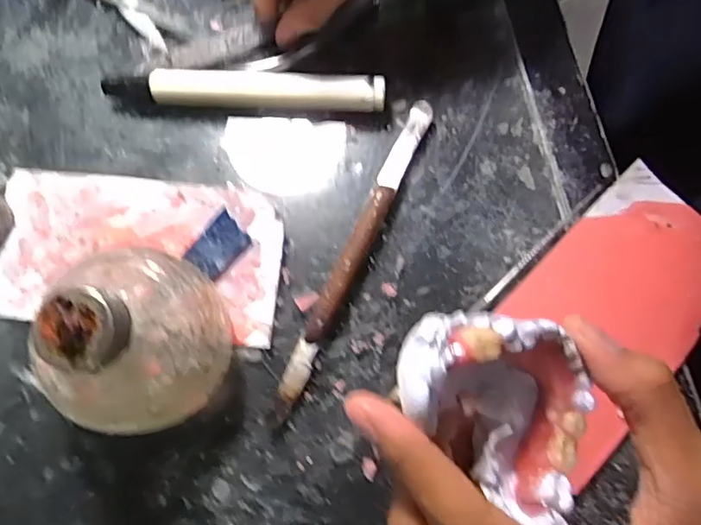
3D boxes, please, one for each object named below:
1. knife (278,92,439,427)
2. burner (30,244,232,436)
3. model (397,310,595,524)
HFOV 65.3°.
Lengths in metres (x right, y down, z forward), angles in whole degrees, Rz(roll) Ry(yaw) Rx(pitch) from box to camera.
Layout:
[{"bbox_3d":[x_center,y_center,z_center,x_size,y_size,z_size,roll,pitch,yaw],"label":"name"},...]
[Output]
[{"bbox_3d":[0.003,-0.006,0.265,0.013,0.010,0.167,24,78,8],"label":"knife"},{"bbox_3d":[-0.088,0.030,0.222,0.069,0.078,0.077,-10,76,-1],"label":"burner"},{"bbox_3d":[0.046,0.039,0.155,0.064,0.034,0.046,43,81,11],"label":"model"}]

